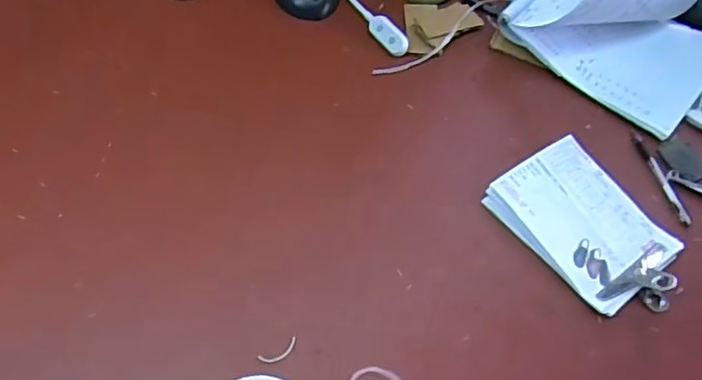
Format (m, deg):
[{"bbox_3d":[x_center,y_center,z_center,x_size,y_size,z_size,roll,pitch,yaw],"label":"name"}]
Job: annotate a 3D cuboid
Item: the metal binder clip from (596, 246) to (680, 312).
[{"bbox_3d":[0.363,0.113,0.707,0.113,0.038,0.062,-31,68,-18],"label":"metal binder clip"}]

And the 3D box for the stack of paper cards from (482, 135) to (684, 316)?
[{"bbox_3d":[0.303,0.035,0.759,0.158,0.020,0.210,-34,69,-19],"label":"stack of paper cards"}]

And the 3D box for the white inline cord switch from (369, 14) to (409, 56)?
[{"bbox_3d":[0.059,-0.243,0.914,0.037,0.014,0.077,-36,69,-19],"label":"white inline cord switch"}]

